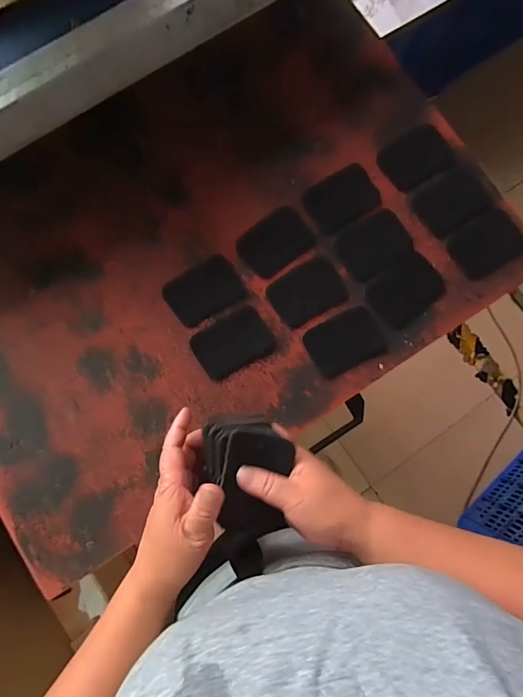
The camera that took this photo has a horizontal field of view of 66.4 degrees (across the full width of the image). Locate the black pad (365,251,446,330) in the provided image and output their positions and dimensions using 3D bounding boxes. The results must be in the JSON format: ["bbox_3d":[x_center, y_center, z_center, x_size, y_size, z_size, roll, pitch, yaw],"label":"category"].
[{"bbox_3d":[0.175,-0.073,0.483,0.087,0.004,0.067,-37,84,-4],"label":"black pad"}]

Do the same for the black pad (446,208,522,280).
[{"bbox_3d":[0.278,-0.129,0.490,0.090,0.010,0.068,-30,83,-3],"label":"black pad"}]

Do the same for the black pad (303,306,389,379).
[{"bbox_3d":[0.100,-0.009,0.476,0.088,0.004,0.063,-26,83,-3],"label":"black pad"}]

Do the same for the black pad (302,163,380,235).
[{"bbox_3d":[0.100,-0.188,0.497,0.092,0.005,0.064,-34,83,-4],"label":"black pad"}]

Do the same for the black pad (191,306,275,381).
[{"bbox_3d":[-0.034,-0.008,0.475,0.086,0.004,0.062,-31,83,-4],"label":"black pad"}]

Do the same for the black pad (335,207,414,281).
[{"bbox_3d":[0.138,-0.129,0.488,0.086,0.008,0.067,-32,83,-4],"label":"black pad"}]

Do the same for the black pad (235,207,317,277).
[{"bbox_3d":[0.017,-0.131,0.493,0.089,0.006,0.066,-36,84,-4],"label":"black pad"}]

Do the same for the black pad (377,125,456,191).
[{"bbox_3d":[0.193,-0.239,0.500,0.076,0.004,0.063,-28,94,12],"label":"black pad"}]

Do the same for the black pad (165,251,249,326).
[{"bbox_3d":[-0.068,-0.070,0.483,0.088,0.004,0.066,-30,83,-3],"label":"black pad"}]

